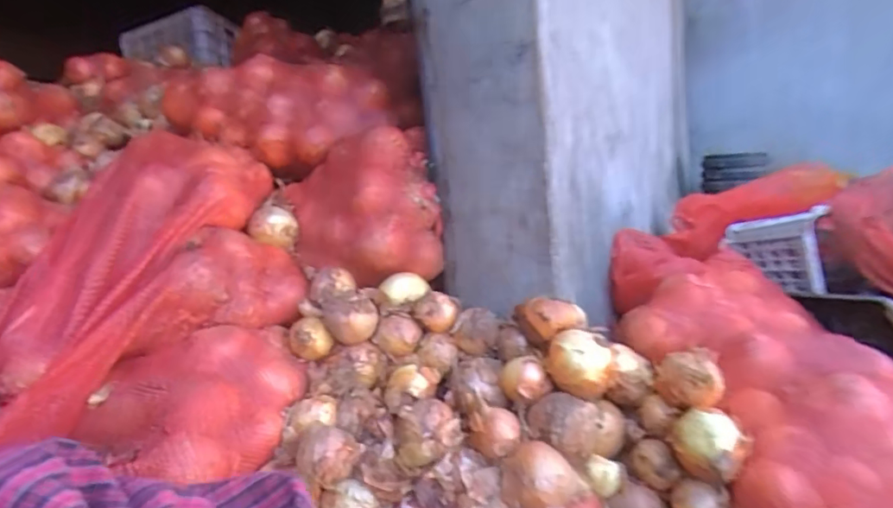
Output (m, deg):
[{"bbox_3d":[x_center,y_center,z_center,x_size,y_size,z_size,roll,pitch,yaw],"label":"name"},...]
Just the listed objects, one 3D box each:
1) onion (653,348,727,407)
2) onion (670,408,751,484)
[{"bbox_3d":[0.367,0.182,0.747,0.088,0.068,0.084,-2,13,20],"label":"onion"},{"bbox_3d":[0.362,0.268,0.676,0.093,0.078,0.083,-1,14,25],"label":"onion"}]

